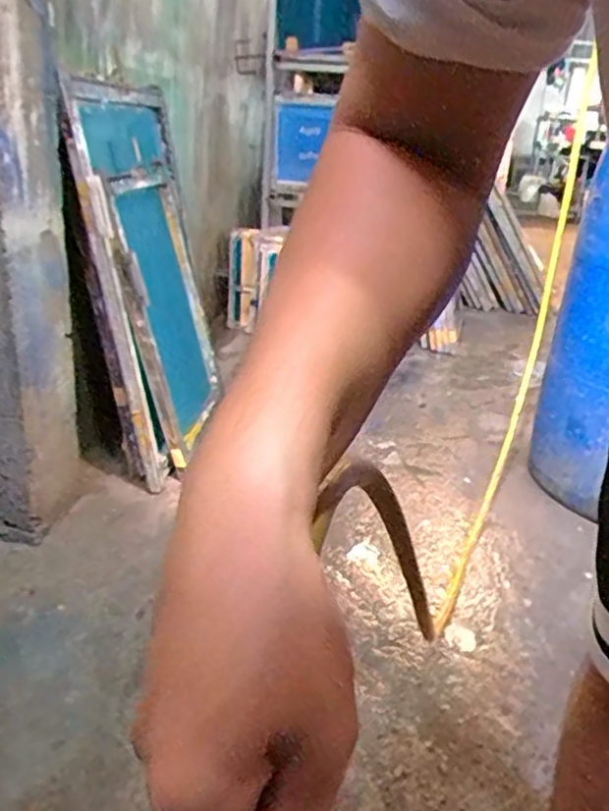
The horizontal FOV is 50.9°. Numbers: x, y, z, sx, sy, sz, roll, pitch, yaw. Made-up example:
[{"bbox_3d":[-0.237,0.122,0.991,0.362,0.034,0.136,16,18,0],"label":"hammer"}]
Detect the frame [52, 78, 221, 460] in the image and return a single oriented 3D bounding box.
[{"bbox_3d":[-0.391,-0.363,1.725,0.072,0.920,0.738,-10,22,5],"label":"frame"}]

